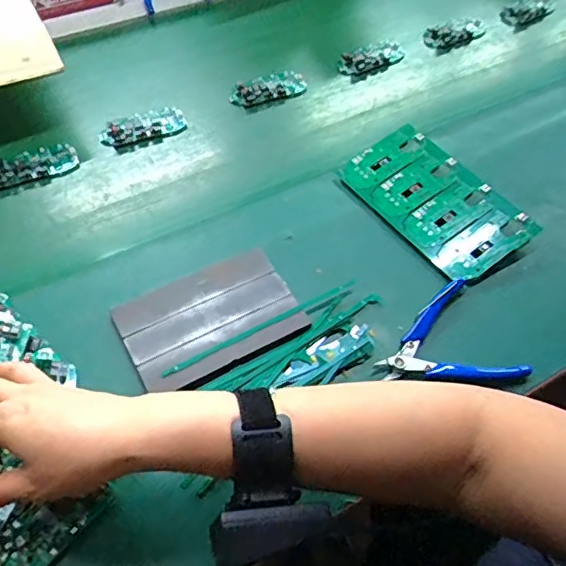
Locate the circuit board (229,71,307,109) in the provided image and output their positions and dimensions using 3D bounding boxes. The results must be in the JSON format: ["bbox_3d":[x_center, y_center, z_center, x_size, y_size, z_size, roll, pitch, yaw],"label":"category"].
[{"bbox_3d":[-0.019,-0.251,0.725,0.101,0.015,0.047,-22,55,-15],"label":"circuit board"}]

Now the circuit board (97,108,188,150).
[{"bbox_3d":[-0.167,-0.186,0.668,0.101,0.013,0.046,-17,54,-12],"label":"circuit board"}]

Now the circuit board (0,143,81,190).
[{"bbox_3d":[-0.277,-0.131,0.619,0.096,0.017,0.049,-20,55,-14],"label":"circuit board"}]

